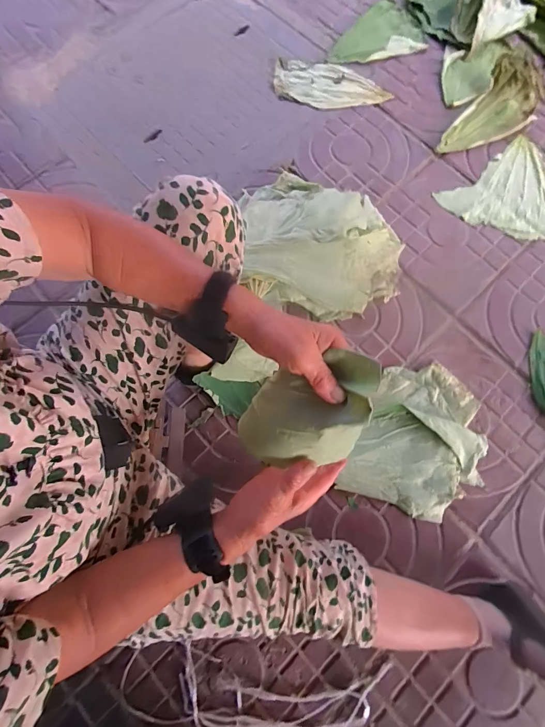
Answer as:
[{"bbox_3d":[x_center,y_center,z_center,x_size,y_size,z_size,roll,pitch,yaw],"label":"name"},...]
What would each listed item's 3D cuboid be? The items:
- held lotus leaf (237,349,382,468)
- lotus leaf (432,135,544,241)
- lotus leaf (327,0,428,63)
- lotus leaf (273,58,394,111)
[{"bbox_3d":[0.028,0.053,0.360,0.127,0.124,0.091,-2,75,-1],"label":"held lotus leaf"},{"bbox_3d":[0.580,-0.380,0.836,0.288,0.011,0.251,-37,78,-9],"label":"lotus leaf"},{"bbox_3d":[0.263,-0.899,0.971,0.259,0.006,0.193,-17,75,-5],"label":"lotus leaf"},{"bbox_3d":[0.150,-0.719,0.923,0.295,0.008,0.141,10,75,2],"label":"lotus leaf"}]

